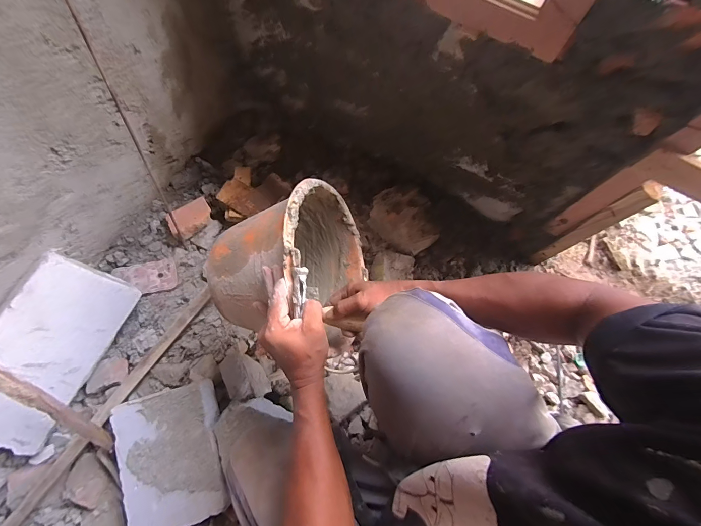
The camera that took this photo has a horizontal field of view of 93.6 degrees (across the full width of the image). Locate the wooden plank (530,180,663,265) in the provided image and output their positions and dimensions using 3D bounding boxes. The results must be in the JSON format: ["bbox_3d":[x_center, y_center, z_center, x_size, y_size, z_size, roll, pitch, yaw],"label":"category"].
[{"bbox_3d":[0.518,-0.073,0.729,0.043,0.353,0.038,-22,75,-8],"label":"wooden plank"}]

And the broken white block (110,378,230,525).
[{"bbox_3d":[-0.368,0.394,0.668,0.192,0.043,0.251,-17,74,-7],"label":"broken white block"}]

